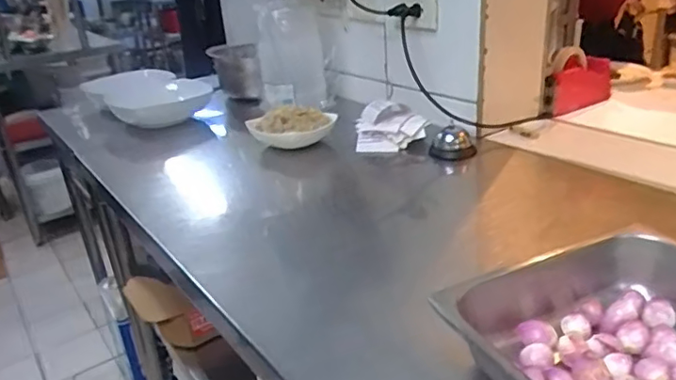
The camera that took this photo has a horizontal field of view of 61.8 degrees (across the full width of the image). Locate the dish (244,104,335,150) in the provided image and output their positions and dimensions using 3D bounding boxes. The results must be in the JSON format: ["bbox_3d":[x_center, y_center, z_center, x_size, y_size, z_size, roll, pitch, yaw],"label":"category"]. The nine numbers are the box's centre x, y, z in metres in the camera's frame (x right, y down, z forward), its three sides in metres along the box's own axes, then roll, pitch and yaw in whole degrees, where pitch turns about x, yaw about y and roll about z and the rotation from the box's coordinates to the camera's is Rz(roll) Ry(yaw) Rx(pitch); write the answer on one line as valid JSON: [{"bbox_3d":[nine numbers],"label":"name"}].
[{"bbox_3d":[-0.089,-0.123,1.102,0.171,0.068,0.103,-7,24,-5],"label":"dish"}]

